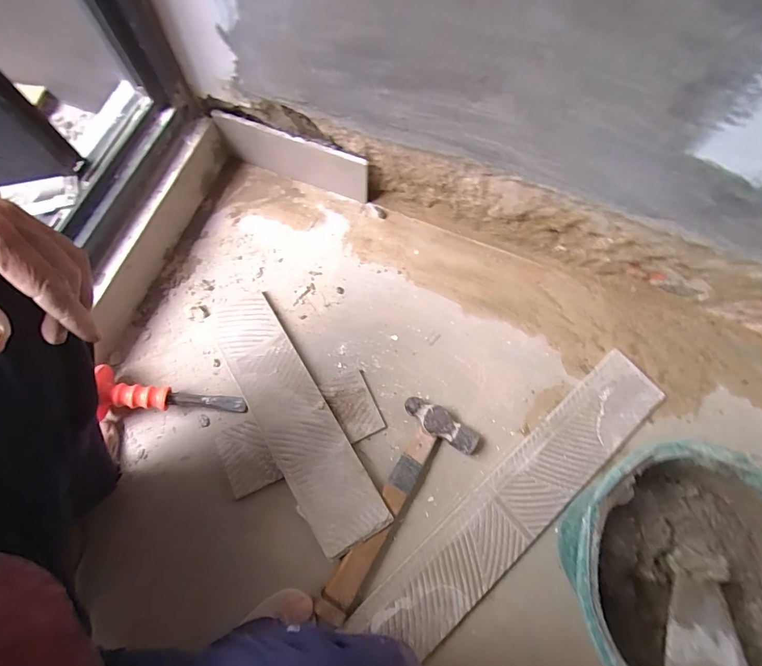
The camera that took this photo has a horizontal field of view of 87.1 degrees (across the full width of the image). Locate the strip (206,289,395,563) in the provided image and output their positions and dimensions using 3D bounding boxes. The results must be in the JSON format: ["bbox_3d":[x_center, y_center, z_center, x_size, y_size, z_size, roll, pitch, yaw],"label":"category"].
[{"bbox_3d":[-0.131,0.113,0.583,0.106,0.011,0.399,-29,73,-7],"label":"strip"}]

